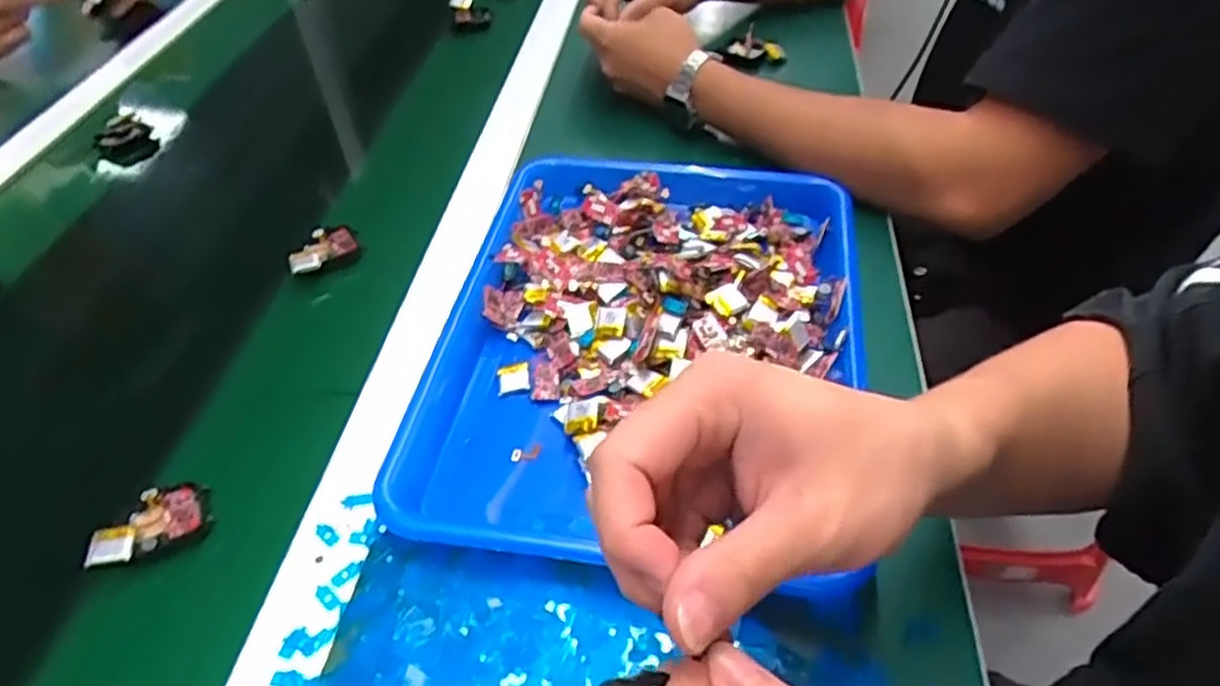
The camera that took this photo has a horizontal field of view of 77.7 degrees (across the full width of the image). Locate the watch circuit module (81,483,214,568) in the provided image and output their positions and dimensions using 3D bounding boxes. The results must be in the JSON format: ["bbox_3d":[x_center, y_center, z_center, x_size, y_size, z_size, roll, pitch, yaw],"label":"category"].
[{"bbox_3d":[-0.245,0.097,0.403,0.057,0.017,0.036,-28,52,-22],"label":"watch circuit module"}]

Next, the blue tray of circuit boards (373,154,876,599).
[{"bbox_3d":[0.027,-0.015,0.475,0.256,0.046,0.340,8,48,9],"label":"blue tray of circuit boards"}]

